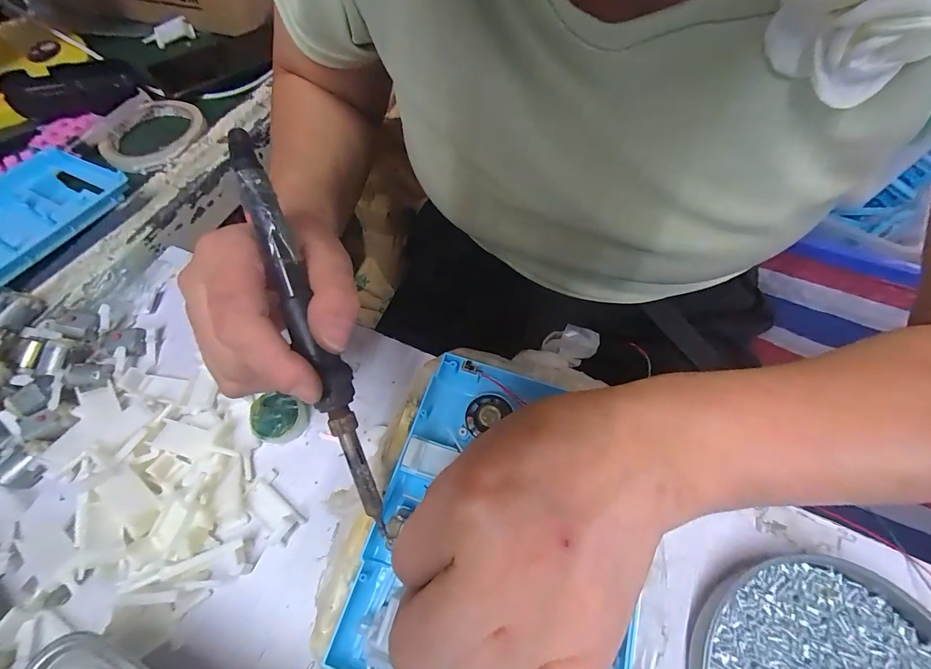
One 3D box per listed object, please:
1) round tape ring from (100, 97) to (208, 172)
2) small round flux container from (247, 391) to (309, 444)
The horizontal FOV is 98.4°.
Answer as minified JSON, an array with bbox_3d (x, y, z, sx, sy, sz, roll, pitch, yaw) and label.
[{"bbox_3d":[-0.303,-0.196,0.396,0.095,0.016,0.098,0,61,0],"label":"round tape ring"},{"bbox_3d":[-0.124,0.055,0.263,0.031,0.021,0.030,0,61,0],"label":"small round flux container"}]

